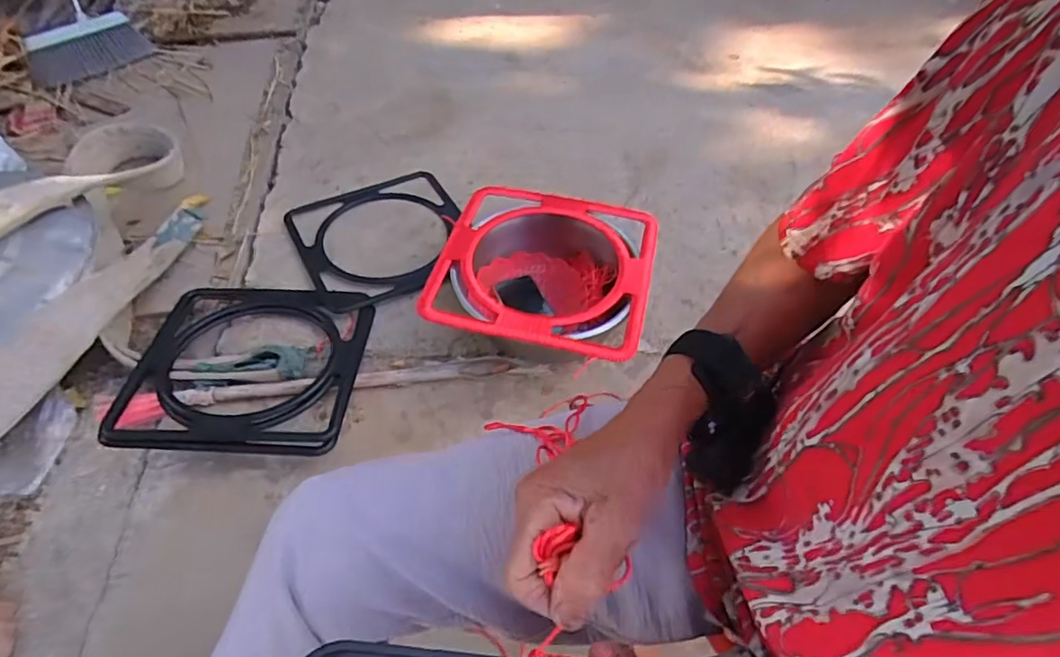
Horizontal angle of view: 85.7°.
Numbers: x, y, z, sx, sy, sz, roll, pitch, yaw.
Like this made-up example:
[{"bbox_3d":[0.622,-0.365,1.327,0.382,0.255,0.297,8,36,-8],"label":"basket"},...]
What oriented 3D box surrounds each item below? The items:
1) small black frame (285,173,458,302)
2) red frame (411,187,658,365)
[{"bbox_3d":[-0.288,-0.191,1.147,0.332,0.039,0.327,-24,55,-19],"label":"small black frame"},{"bbox_3d":[0.028,-0.112,0.937,0.335,0.028,0.330,11,52,8],"label":"red frame"}]

